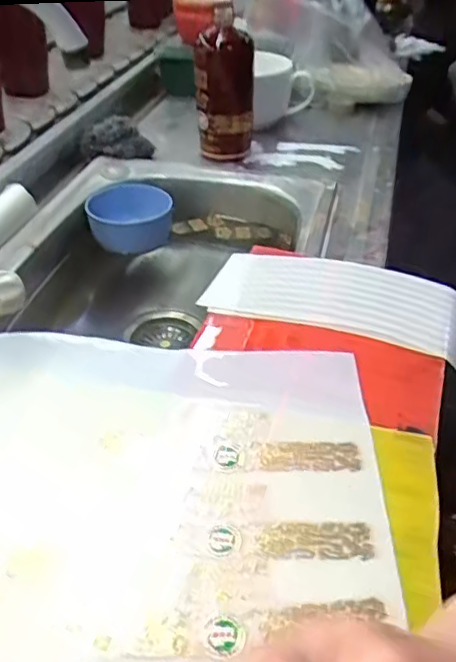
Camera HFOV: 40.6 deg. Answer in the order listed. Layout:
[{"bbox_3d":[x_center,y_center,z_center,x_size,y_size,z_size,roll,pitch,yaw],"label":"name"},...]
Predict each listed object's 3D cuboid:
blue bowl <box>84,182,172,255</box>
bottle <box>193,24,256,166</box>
[{"bbox_3d":[-0.125,-0.141,0.794,0.106,0.069,0.095,0,39,-4],"label":"blue bowl"},{"bbox_3d":[-0.004,-0.309,0.817,0.077,0.164,0.063,-1,40,-2],"label":"bottle"}]

